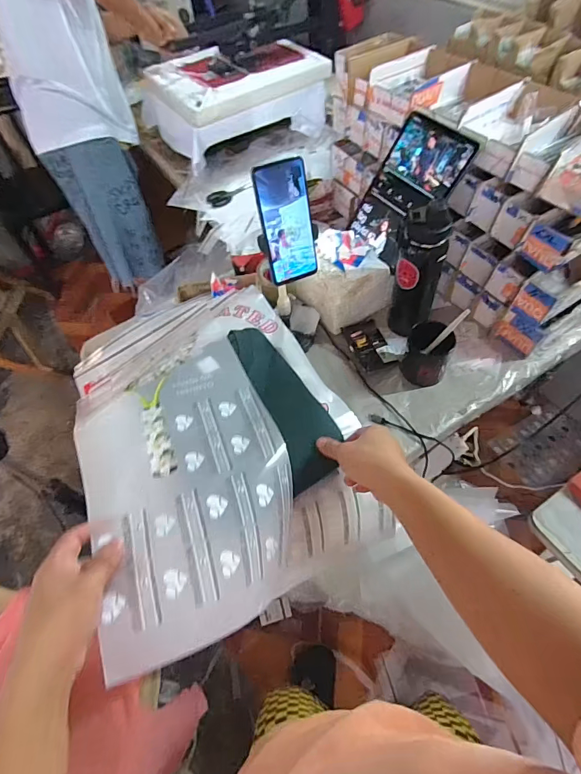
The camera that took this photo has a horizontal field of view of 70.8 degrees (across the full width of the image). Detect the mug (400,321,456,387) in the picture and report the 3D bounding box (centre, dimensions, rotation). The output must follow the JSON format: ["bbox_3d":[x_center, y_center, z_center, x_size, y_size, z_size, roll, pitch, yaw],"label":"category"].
[{"bbox_3d":[0.246,-0.056,0.738,0.079,0.093,0.076,20,61,16],"label":"mug"}]

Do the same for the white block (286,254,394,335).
[{"bbox_3d":[0.104,-0.208,0.838,0.147,0.104,0.148,-28,60,-13],"label":"white block"}]

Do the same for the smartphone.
[{"bbox_3d":[-0.004,-0.231,0.587,0.075,0.164,0.006,-22,38,-13],"label":"smartphone"}]

